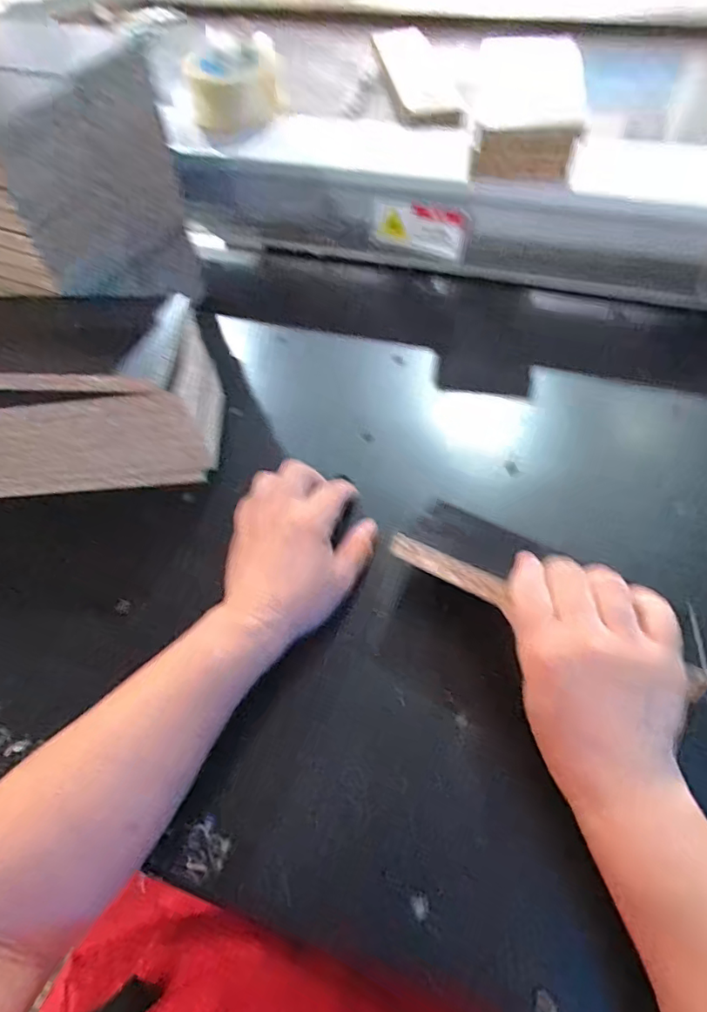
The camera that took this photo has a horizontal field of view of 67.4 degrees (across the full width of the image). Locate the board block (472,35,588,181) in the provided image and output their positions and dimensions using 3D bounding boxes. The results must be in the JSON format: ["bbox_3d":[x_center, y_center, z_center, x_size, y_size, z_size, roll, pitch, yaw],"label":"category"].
[{"bbox_3d":[0.172,-0.392,0.528,0.104,0.051,0.191,8,58,9],"label":"board block"}]

